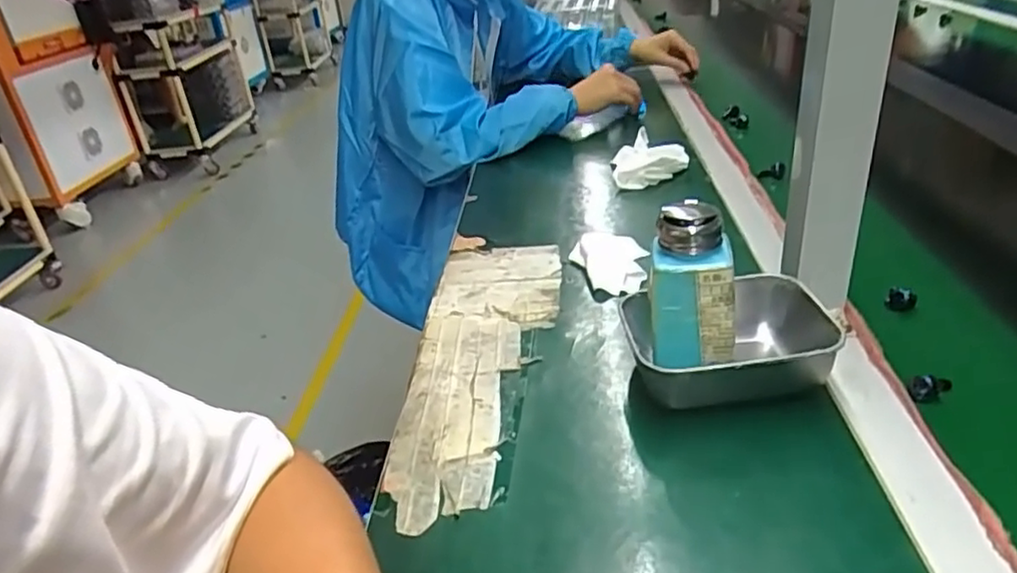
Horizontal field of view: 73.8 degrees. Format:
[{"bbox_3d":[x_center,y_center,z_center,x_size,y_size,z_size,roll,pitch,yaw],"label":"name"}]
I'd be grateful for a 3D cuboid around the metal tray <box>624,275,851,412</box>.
[{"bbox_3d":[0.157,0.043,0.474,0.148,0.049,0.108,-8,29,-1],"label":"metal tray"}]

